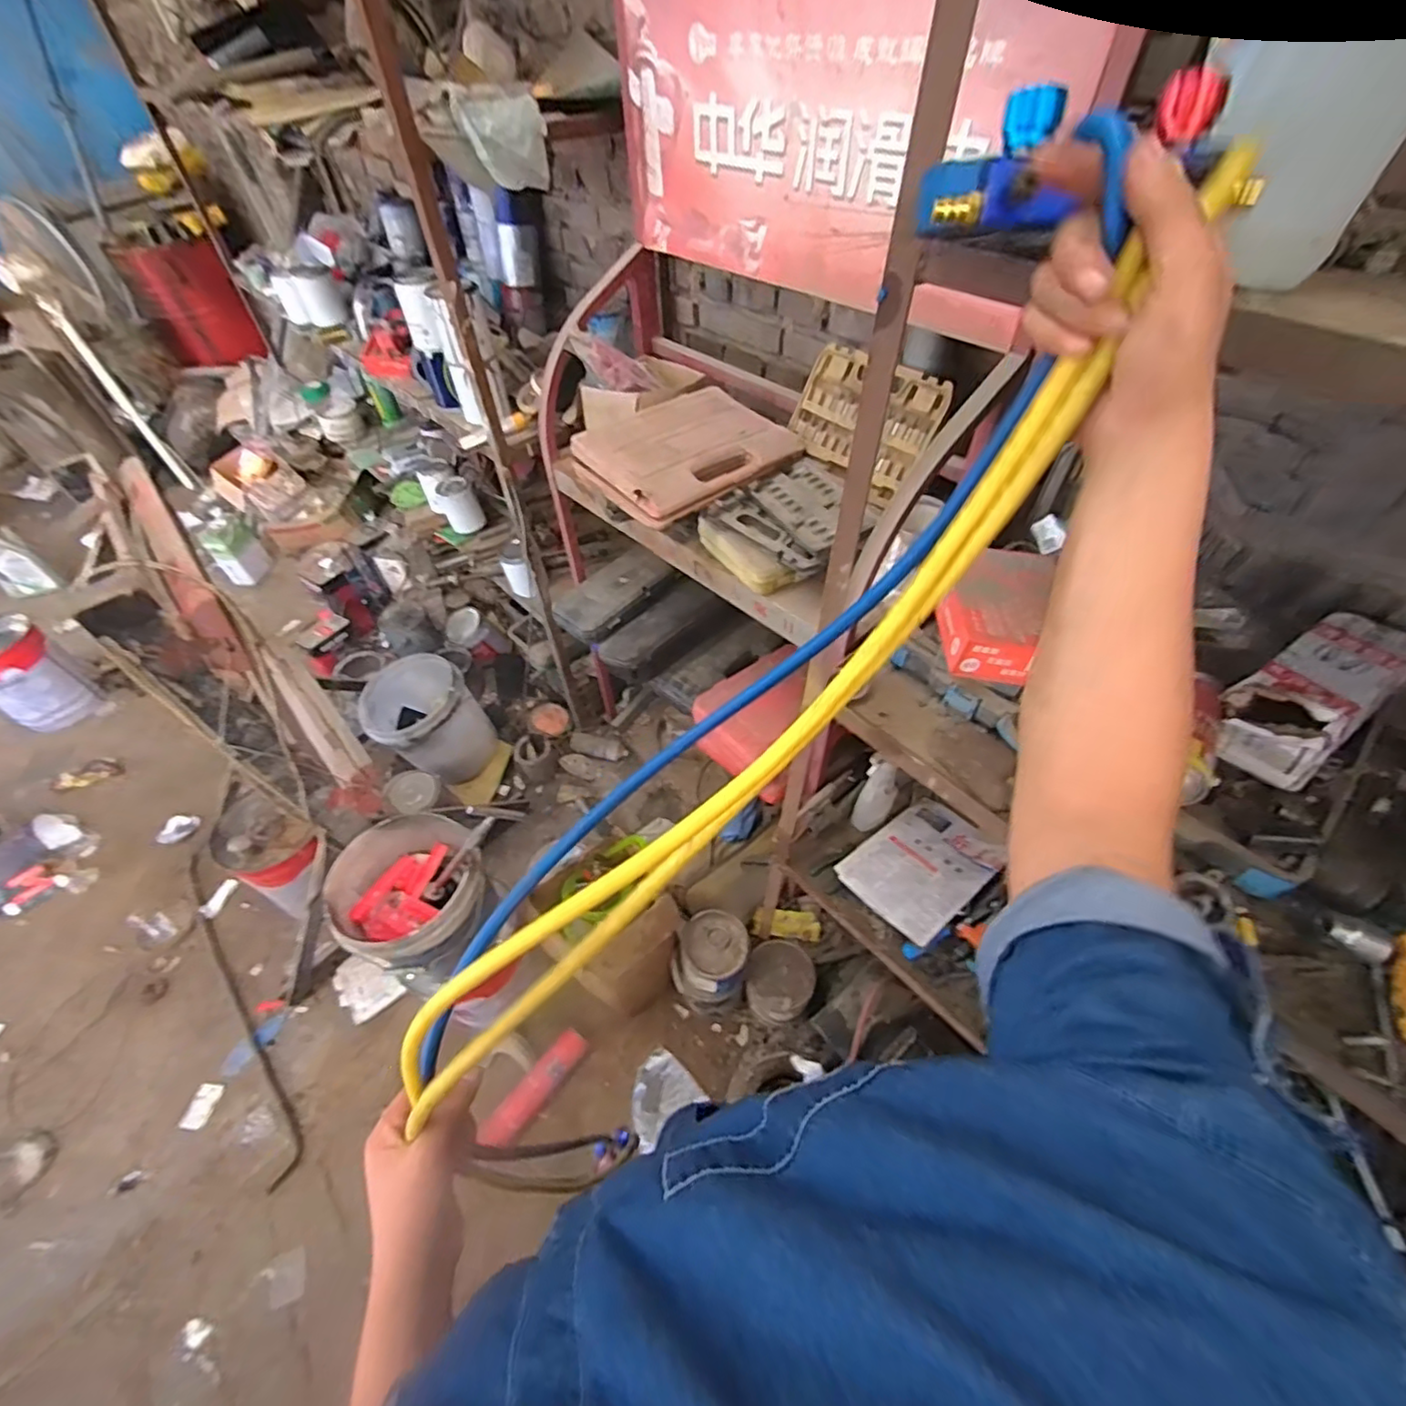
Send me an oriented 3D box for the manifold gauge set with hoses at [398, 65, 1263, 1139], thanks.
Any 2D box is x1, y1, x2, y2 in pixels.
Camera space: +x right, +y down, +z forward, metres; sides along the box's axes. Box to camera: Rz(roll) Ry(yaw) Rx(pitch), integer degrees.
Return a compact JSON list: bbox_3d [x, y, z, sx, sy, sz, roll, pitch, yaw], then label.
[{"bbox_3d":[0.019,-0.016,0.381,0.693,0.146,0.133,-52,57,10],"label":"manifold gauge set with hoses"}]

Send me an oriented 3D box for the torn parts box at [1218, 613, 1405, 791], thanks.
[{"bbox_3d":[0.691,0.003,0.689,0.249,0.120,0.098,-26,38,-15],"label":"torn parts box"}]

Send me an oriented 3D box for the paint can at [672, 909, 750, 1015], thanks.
[{"bbox_3d":[0.020,0.612,1.434,0.160,0.213,0.168,-2,50,2],"label":"paint can"}]

